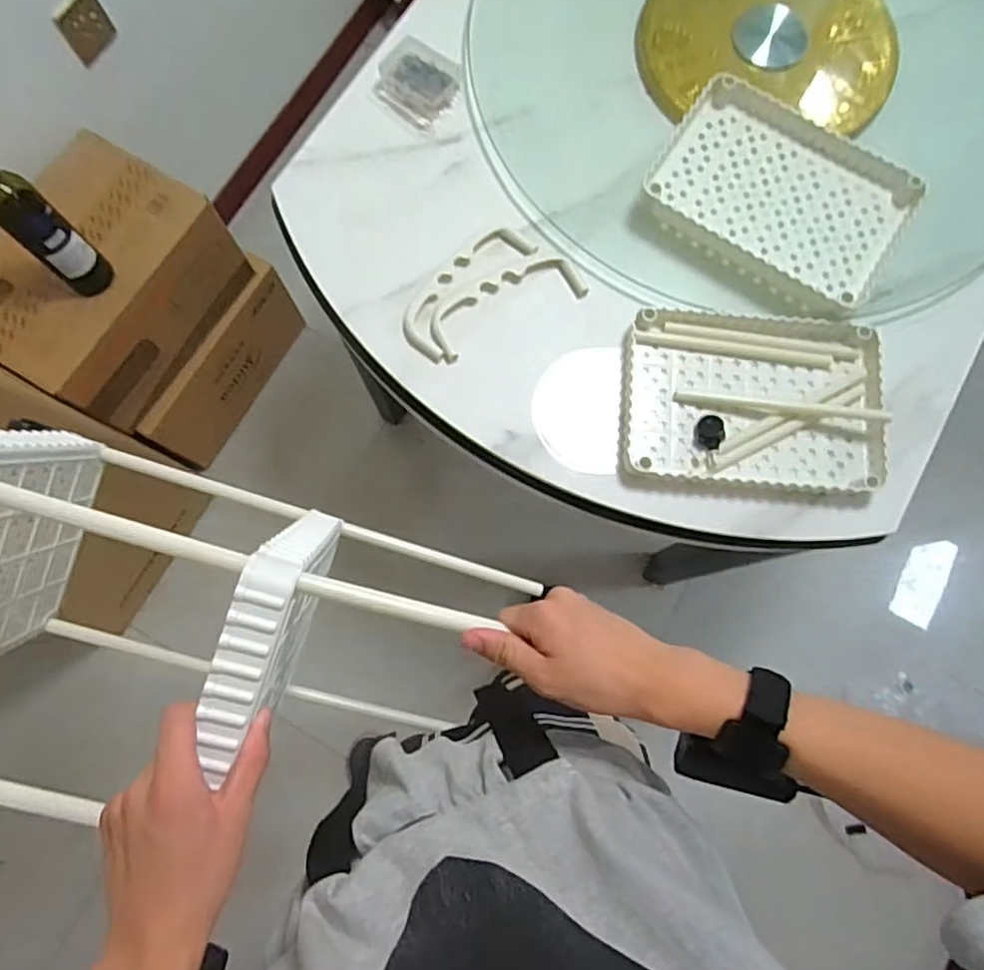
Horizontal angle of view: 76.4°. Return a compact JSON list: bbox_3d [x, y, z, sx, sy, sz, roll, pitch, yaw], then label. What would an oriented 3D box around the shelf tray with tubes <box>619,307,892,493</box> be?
[{"bbox_3d":[0.293,-0.095,0.713,0.292,0.034,0.199,4,77,0],"label":"shelf tray with tubes"}]

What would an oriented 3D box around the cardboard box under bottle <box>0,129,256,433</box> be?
[{"bbox_3d":[-0.709,-0.363,1.132,0.291,0.224,0.407,29,78,6],"label":"cardboard box under bottle"}]

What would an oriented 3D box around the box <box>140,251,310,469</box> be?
[{"bbox_3d":[-0.576,-0.247,1.384,0.047,0.255,0.427,27,78,5],"label":"box"}]

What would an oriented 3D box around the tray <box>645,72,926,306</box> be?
[{"bbox_3d":[0.343,-0.344,0.751,0.288,0.045,0.214,31,78,6],"label":"tray"}]

